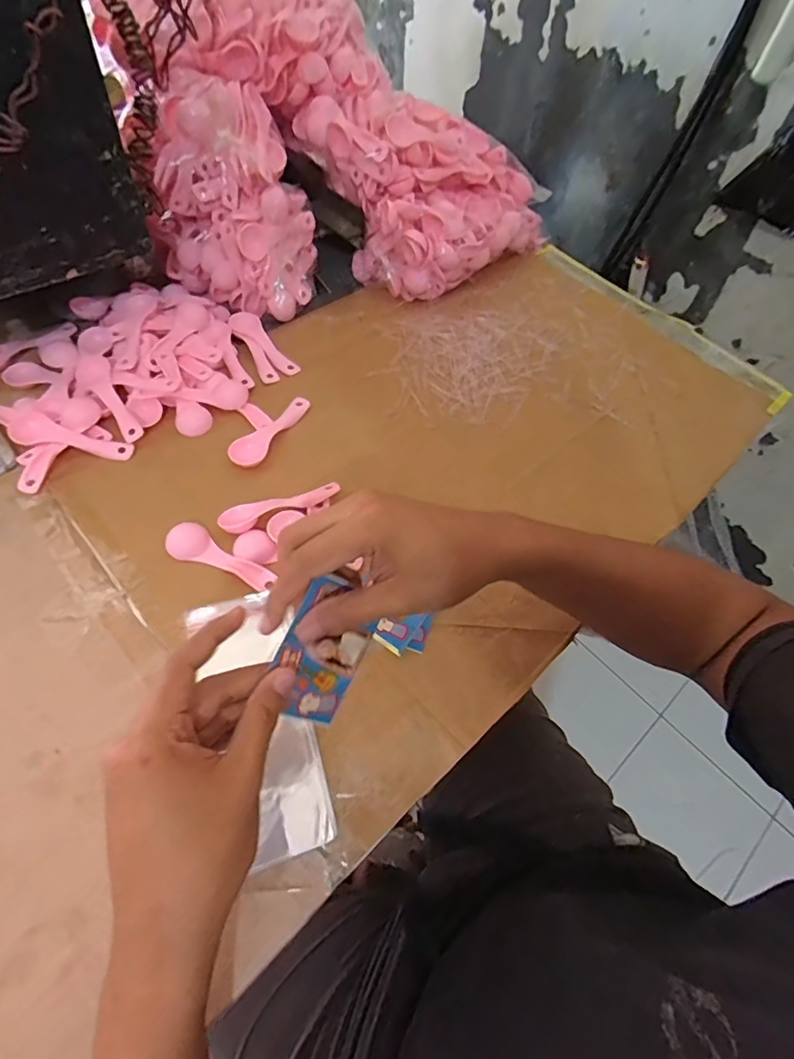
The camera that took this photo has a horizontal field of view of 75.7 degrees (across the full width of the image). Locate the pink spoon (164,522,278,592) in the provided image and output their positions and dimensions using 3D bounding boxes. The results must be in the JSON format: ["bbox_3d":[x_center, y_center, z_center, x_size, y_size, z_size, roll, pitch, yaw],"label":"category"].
[{"bbox_3d":[-0.151,0.024,0.440,0.102,0.010,0.032,23,57,11],"label":"pink spoon"}]

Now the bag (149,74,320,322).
[{"bbox_3d":[-0.182,-0.373,0.586,0.152,0.202,0.138,27,58,13],"label":"bag"}]

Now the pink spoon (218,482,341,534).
[{"bbox_3d":[-0.106,-0.021,0.471,0.111,0.019,0.024,-24,61,-19],"label":"pink spoon"}]

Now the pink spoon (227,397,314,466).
[{"bbox_3d":[-0.127,-0.103,0.521,0.030,0.016,0.109,25,58,12],"label":"pink spoon"}]

